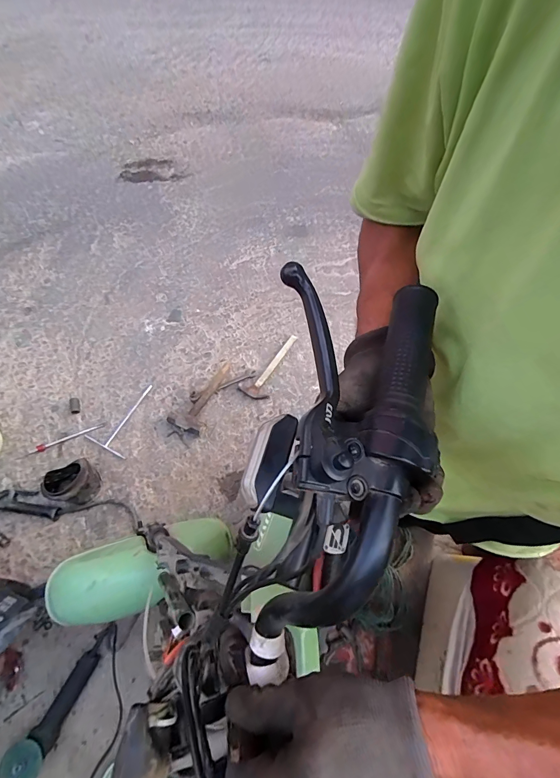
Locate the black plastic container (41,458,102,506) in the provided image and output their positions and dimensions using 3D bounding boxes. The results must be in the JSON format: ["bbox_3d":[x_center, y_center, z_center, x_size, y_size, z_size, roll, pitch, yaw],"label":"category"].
[{"bbox_3d":[-0.681,0.323,1.187,0.152,0.149,0.105,-25,69,-11],"label":"black plastic container"}]

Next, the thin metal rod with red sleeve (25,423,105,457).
[{"bbox_3d":[-0.804,0.185,1.331,0.289,0.011,0.029,-24,69,-11],"label":"thin metal rod with red sleeve"}]

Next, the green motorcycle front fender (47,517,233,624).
[{"bbox_3d":[-0.323,0.415,0.821,0.409,0.174,0.160,-16,67,-9],"label":"green motorcycle front fender"}]

